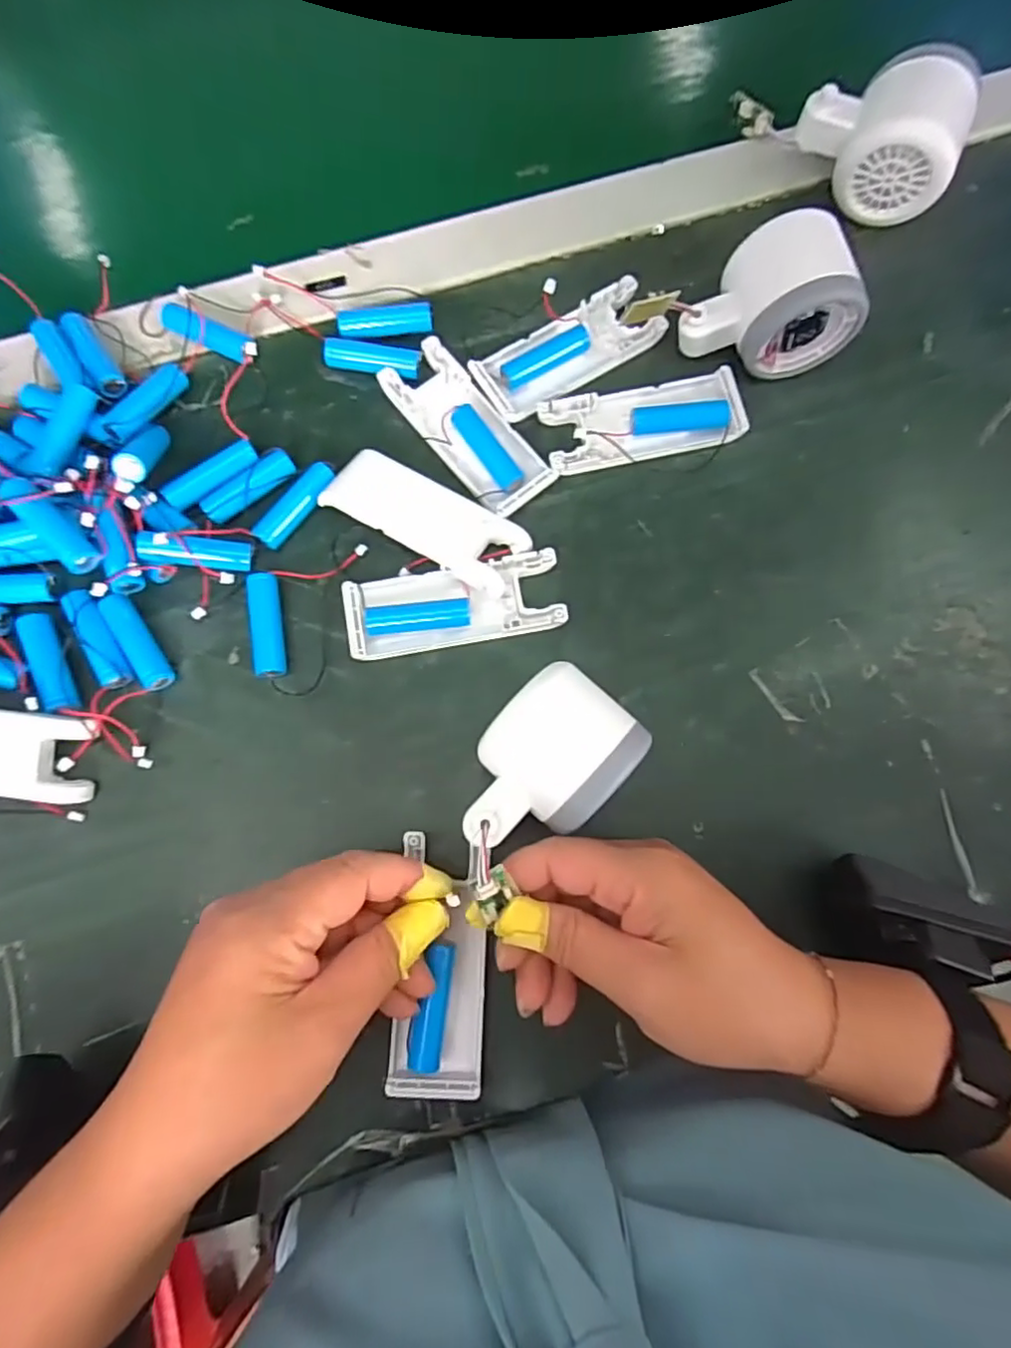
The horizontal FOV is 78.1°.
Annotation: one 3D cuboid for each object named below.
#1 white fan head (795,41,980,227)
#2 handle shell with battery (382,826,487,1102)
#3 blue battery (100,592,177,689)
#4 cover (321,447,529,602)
[{"bbox_3d":[0.204,-0.296,0.342,0.084,0.056,0.060,16,79,2],"label":"white fan head"},{"bbox_3d":[-0.028,0.126,0.272,0.039,0.016,0.105,3,77,0],"label":"handle shell with battery"},{"bbox_3d":[-0.178,-0.015,0.302,0.013,0.014,0.050,-30,81,-6],"label":"blue battery"},{"bbox_3d":[-0.039,-0.079,0.315,0.100,0.015,0.040,30,80,5],"label":"cover"}]

